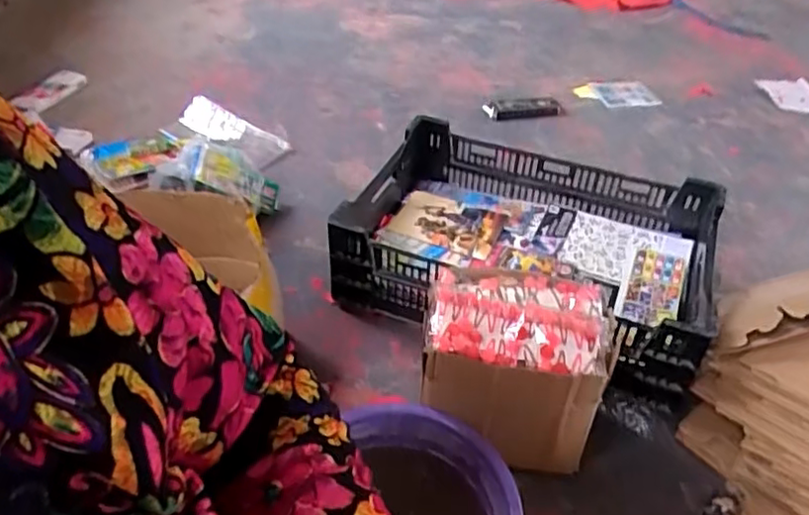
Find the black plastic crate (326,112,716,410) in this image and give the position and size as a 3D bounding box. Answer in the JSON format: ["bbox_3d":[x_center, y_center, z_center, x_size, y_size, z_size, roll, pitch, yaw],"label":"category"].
[{"bbox_3d":[0.220,-0.023,1.126,0.612,0.215,0.413,19,44,18],"label":"black plastic crate"}]

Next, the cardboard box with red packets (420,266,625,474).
[{"bbox_3d":[0.146,0.140,0.869,0.235,0.206,0.168,9,42,8],"label":"cardboard box with red packets"}]

